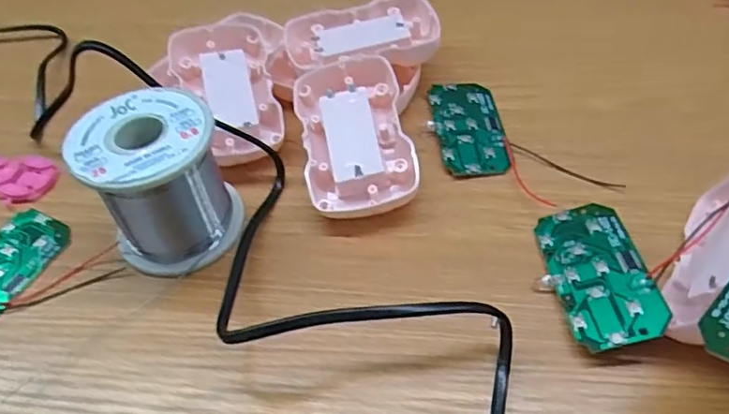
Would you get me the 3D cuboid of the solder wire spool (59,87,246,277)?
[{"bbox_3d":[-0.094,-0.011,0.280,0.060,0.064,0.059,-3,49,3],"label":"solder wire spool"}]

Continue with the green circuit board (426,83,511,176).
[{"bbox_3d":[0.057,-0.045,0.333,0.039,0.004,0.073,-4,49,2],"label":"green circuit board"}]

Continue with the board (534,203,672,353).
[{"bbox_3d":[0.098,0.028,0.258,0.040,0.004,0.073,-18,43,10],"label":"board"}]

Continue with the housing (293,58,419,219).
[{"bbox_3d":[-0.004,-0.035,0.311,0.053,0.019,0.089,-11,64,-1],"label":"housing"}]

